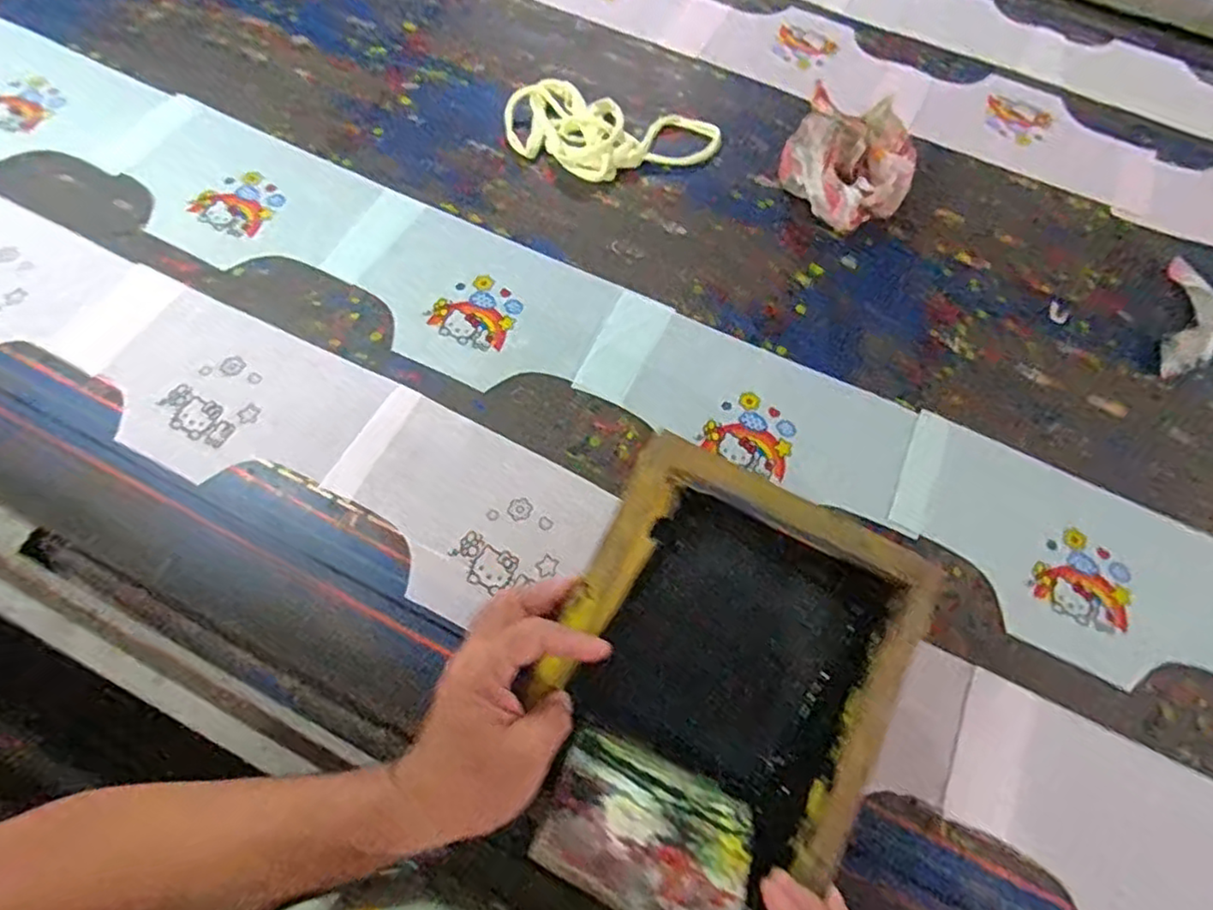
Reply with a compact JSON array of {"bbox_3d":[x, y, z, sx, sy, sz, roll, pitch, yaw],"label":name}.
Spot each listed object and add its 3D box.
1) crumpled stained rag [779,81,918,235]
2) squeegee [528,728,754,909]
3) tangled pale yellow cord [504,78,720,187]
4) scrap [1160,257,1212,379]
[{"bbox_3d":[0.255,-0.309,0.696,0.136,0.080,0.153,28,68,9],"label":"crumpled stained rag"},{"bbox_3d":[0.027,0.232,0.410,0.125,0.006,0.091,25,38,6],"label":"squeegee"},{"bbox_3d":[0.003,-0.352,0.737,0.233,0.023,0.123,13,66,2],"label":"tangled pale yellow cord"},{"bbox_3d":[0.596,-0.132,0.669,0.060,0.012,0.154,24,67,7],"label":"scrap"}]

